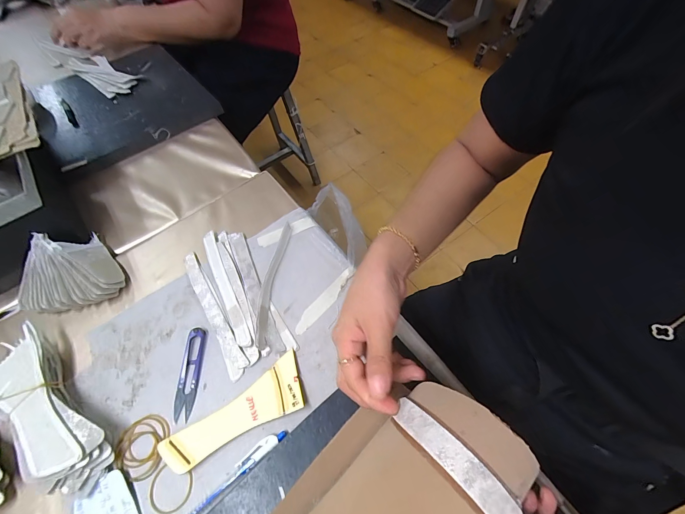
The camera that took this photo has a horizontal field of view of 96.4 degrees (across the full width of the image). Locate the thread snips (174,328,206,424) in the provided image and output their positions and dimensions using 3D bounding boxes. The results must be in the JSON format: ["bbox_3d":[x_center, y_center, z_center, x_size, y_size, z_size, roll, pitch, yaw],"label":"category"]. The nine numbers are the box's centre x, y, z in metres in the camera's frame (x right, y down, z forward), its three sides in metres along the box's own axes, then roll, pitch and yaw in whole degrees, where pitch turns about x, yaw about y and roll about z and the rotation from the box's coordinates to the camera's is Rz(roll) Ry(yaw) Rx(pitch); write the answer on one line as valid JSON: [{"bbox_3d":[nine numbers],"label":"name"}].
[{"bbox_3d":[-0.179,0.133,0.356,0.023,0.009,0.099,-3,61,2],"label":"thread snips"}]

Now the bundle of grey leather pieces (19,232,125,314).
[{"bbox_3d":[-0.370,0.021,0.409,0.119,0.051,0.113,-27,63,-12],"label":"bundle of grey leather pieces"}]

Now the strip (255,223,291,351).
[{"bbox_3d":[-0.092,0.030,0.396,0.020,0.028,0.174,3,61,5],"label":"strip"}]

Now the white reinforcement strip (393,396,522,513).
[{"bbox_3d":[0.069,0.128,0.200,0.019,0.031,0.093,-39,46,-17],"label":"white reinforcement strip"}]

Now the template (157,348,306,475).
[{"bbox_3d":[-0.111,0.174,0.331,0.157,0.007,0.056,-32,60,-16],"label":"template"}]

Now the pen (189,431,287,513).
[{"bbox_3d":[-0.115,0.223,0.303,0.135,0.008,0.016,-38,66,-17],"label":"pen"}]

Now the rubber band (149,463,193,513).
[{"bbox_3d":[-0.173,0.232,0.306,0.043,0.004,0.039,11,62,9],"label":"rubber band"}]

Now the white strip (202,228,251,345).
[{"bbox_3d":[-0.155,0.037,0.404,0.019,0.007,0.180,-26,63,-11],"label":"white strip"}]

